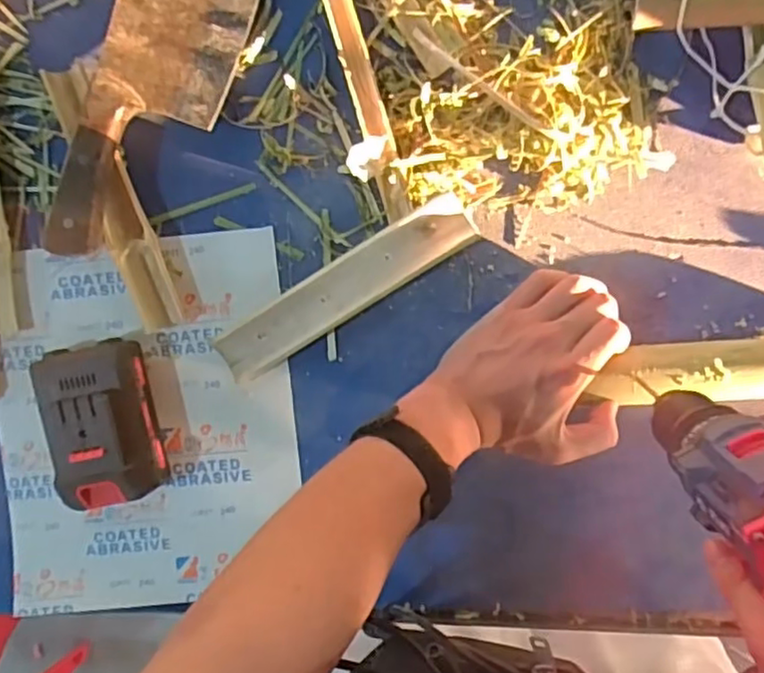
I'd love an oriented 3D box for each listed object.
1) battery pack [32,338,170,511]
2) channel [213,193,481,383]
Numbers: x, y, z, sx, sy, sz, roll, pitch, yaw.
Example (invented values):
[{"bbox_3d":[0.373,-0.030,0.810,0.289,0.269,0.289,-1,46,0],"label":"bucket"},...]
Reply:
[{"bbox_3d":[-0.203,0.066,0.472,0.072,0.045,0.120,-11,96,3],"label":"battery pack"},{"bbox_3d":[-0.026,-0.032,0.464,0.197,0.017,0.041,-33,94,5],"label":"channel"}]

